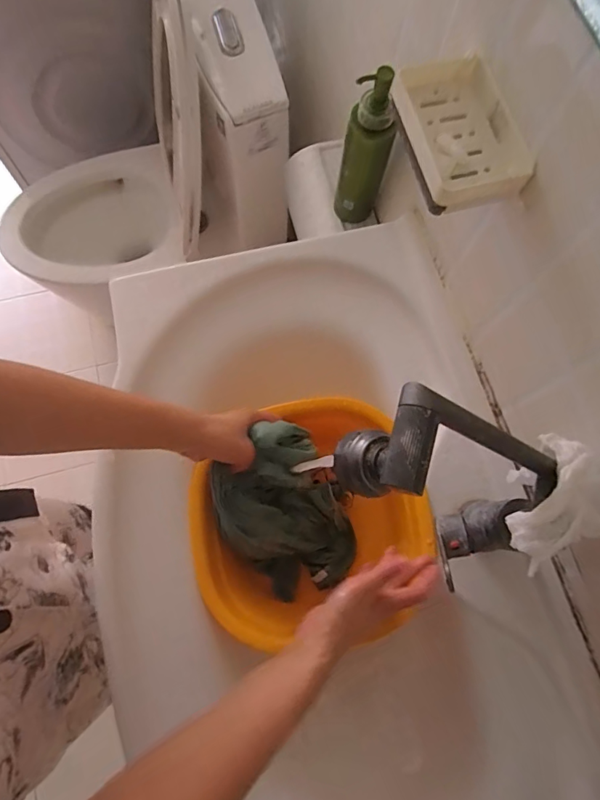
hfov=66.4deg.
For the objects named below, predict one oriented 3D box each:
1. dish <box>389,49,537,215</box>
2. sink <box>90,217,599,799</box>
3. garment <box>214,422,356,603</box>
[{"bbox_3d":[0.142,-0.248,0.418,0.087,0.032,0.149,-12,72,-6],"label":"dish"},{"bbox_3d":[0.048,0.205,0.573,0.434,0.189,0.825,-15,72,-7],"label":"sink"},{"bbox_3d":[-0.015,0.142,0.550,0.143,0.166,0.183,-27,74,-10],"label":"garment"}]

